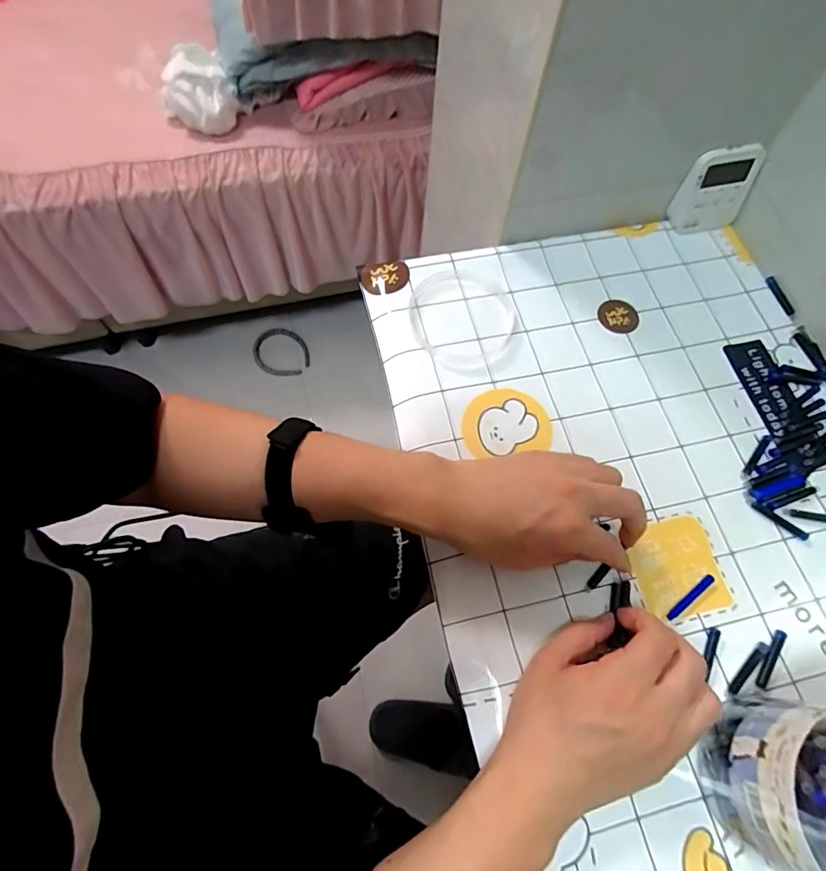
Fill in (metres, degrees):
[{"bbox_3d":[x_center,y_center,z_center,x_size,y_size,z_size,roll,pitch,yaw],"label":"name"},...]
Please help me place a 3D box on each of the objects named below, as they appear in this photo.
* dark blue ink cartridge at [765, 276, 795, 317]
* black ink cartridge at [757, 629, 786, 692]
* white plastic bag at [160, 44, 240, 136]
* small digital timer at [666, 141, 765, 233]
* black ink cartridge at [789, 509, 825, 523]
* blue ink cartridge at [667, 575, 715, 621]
[{"bbox_3d":[0.378,-0.143,0.510,0.007,0.006,0.048,-8,67,-6],"label":"dark blue ink cartridge"},{"bbox_3d":[0.266,0.167,0.369,0.008,0.006,0.048,34,69,11],"label":"black ink cartridge"},{"bbox_3d":[-0.379,-0.608,0.874,0.132,0.082,0.118,-16,65,-12],"label":"white plastic bag"},{"bbox_3d":[0.317,-0.258,0.523,0.076,0.083,0.011,-9,48,-2],"label":"small digital timer"},{"bbox_3d":[0.341,0.068,0.415,0.047,0.004,0.007,11,67,2],"label":"black ink cartridge"},{"bbox_3d":[0.215,0.126,0.384,0.050,0.004,0.007,-35,73,-16],"label":"blue ink cartridge"}]

